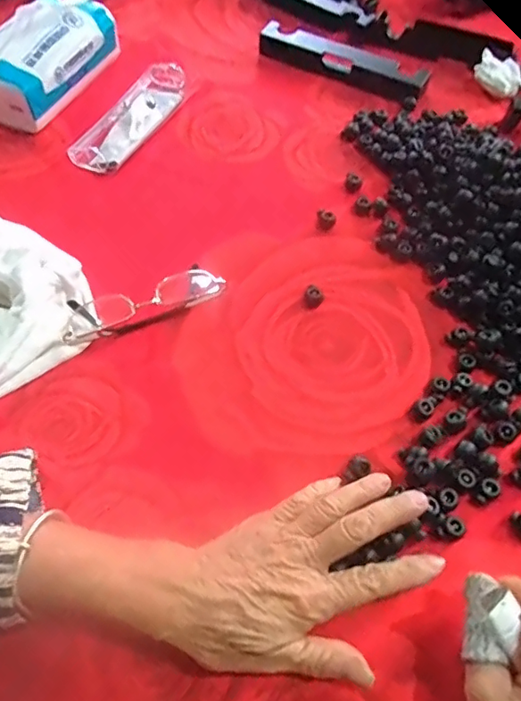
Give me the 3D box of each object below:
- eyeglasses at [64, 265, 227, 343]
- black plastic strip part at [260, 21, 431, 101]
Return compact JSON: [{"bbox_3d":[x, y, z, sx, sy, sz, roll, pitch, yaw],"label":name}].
[{"bbox_3d":[-0.096,-0.042,0.440,0.132,0.021,0.039,-24,62,-13],"label":"eyeglasses"},{"bbox_3d":[0.090,-0.322,0.596,0.190,0.015,0.038,27,63,15],"label":"black plastic strip part"}]

